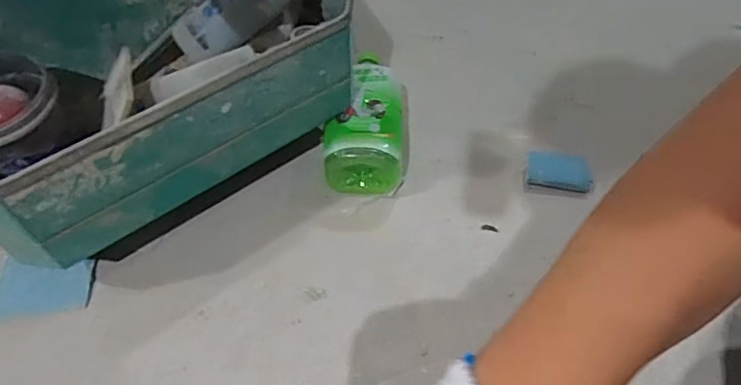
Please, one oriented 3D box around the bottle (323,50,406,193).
[{"bbox_3d":[-0.004,-0.100,0.685,0.091,0.078,0.207,3,55,1],"label":"bottle"}]

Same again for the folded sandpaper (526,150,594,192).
[{"bbox_3d":[0.240,-0.028,0.693,0.078,0.020,0.051,8,55,5],"label":"folded sandpaper"}]

